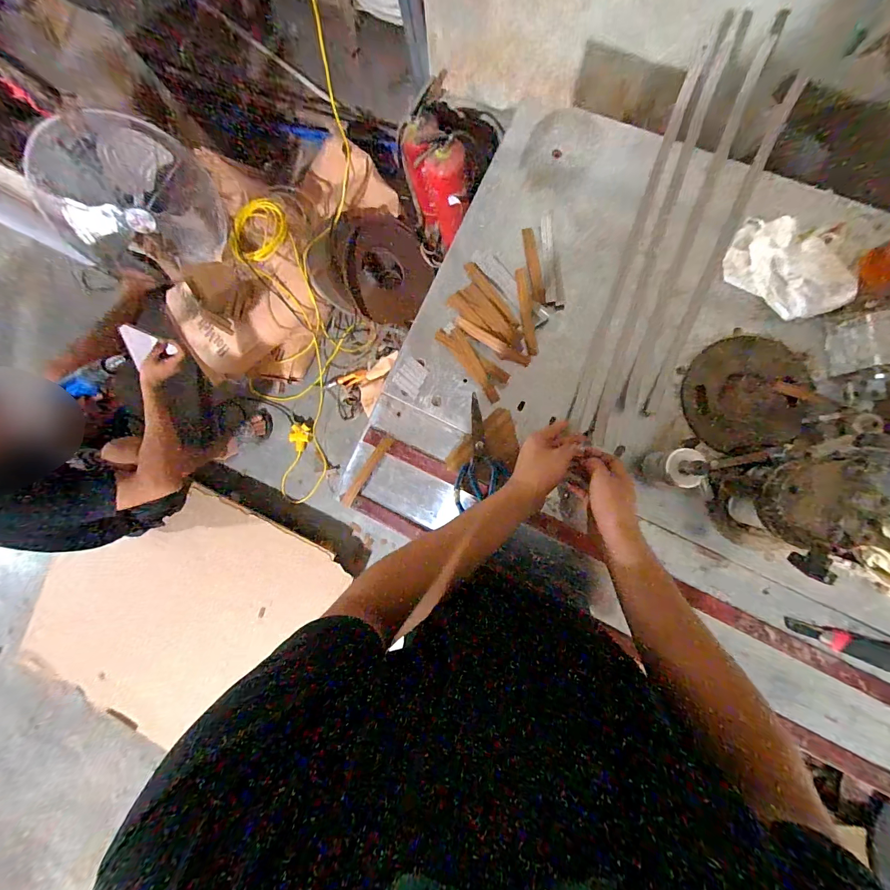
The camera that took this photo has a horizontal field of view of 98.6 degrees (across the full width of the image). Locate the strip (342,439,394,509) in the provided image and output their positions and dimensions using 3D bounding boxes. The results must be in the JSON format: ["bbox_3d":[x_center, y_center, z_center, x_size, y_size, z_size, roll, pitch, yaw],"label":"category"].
[{"bbox_3d":[-0.143,0.049,0.698,0.022,0.010,0.147,34,92,7],"label":"strip"}]

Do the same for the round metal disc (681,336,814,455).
[{"bbox_3d":[0.479,-0.081,0.611,0.172,0.016,0.180,0,88,7],"label":"round metal disc"}]

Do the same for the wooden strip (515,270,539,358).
[{"bbox_3d":[0.142,-0.233,0.667,0.021,0.004,0.152,-8,87,7],"label":"wooden strip"}]

